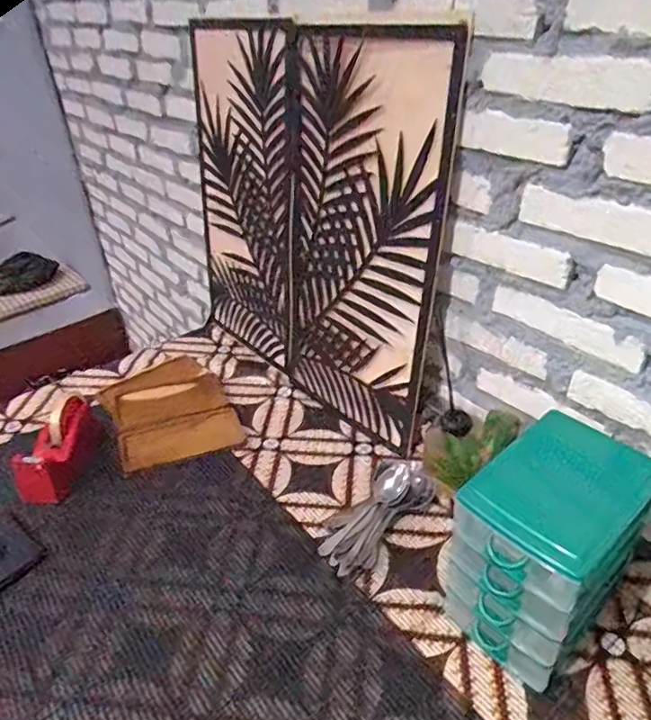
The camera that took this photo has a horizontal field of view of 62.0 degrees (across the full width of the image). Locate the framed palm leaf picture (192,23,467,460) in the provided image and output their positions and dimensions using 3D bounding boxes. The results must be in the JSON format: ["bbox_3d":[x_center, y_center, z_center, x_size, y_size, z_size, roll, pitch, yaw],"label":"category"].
[{"bbox_3d":[-0.055,-0.230,0.949,0.032,0.594,0.638,-21,36,-35],"label":"framed palm leaf picture"}]

